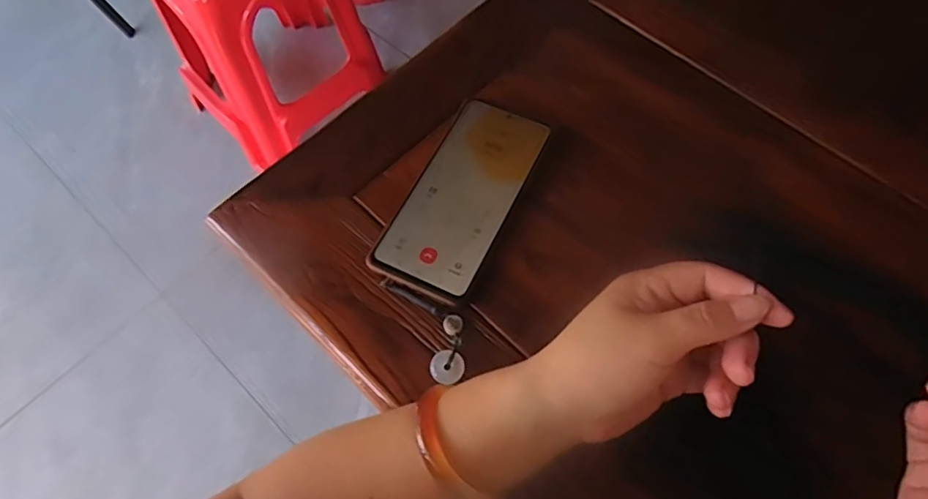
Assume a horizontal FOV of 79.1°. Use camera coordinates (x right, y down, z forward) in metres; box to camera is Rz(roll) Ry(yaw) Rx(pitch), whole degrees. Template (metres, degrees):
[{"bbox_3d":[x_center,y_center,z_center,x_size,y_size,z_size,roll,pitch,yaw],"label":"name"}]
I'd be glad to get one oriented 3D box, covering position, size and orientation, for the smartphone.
[{"bbox_3d":[0.000,-0.041,0.406,0.072,0.007,0.160,24,68,13],"label":"smartphone"}]

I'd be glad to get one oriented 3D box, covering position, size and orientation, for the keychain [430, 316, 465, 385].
[{"bbox_3d":[-0.011,0.064,0.360,0.021,0.005,0.041,-4,65,1],"label":"keychain"}]

